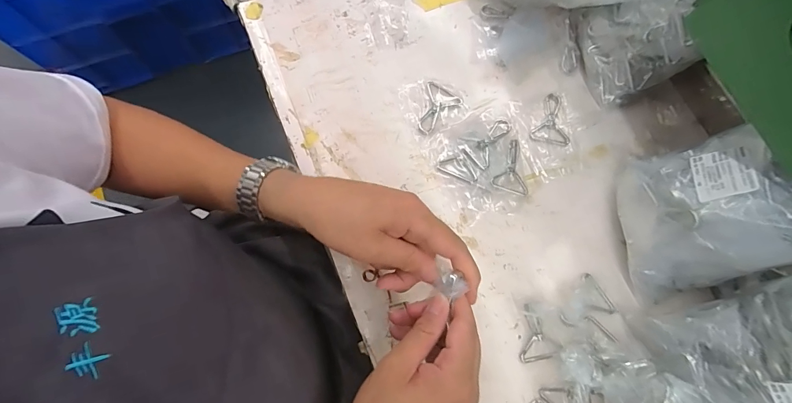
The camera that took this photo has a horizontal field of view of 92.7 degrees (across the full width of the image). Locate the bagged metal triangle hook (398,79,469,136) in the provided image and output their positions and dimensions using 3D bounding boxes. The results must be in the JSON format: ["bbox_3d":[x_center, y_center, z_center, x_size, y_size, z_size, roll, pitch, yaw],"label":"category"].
[{"bbox_3d":[0.044,-0.117,0.449,0.068,0.004,0.069,-30,79,-9],"label":"bagged metal triangle hook"}]

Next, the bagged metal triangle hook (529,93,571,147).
[{"bbox_3d":[0.189,-0.100,0.458,0.048,0.005,0.066,9,76,0],"label":"bagged metal triangle hook"}]

